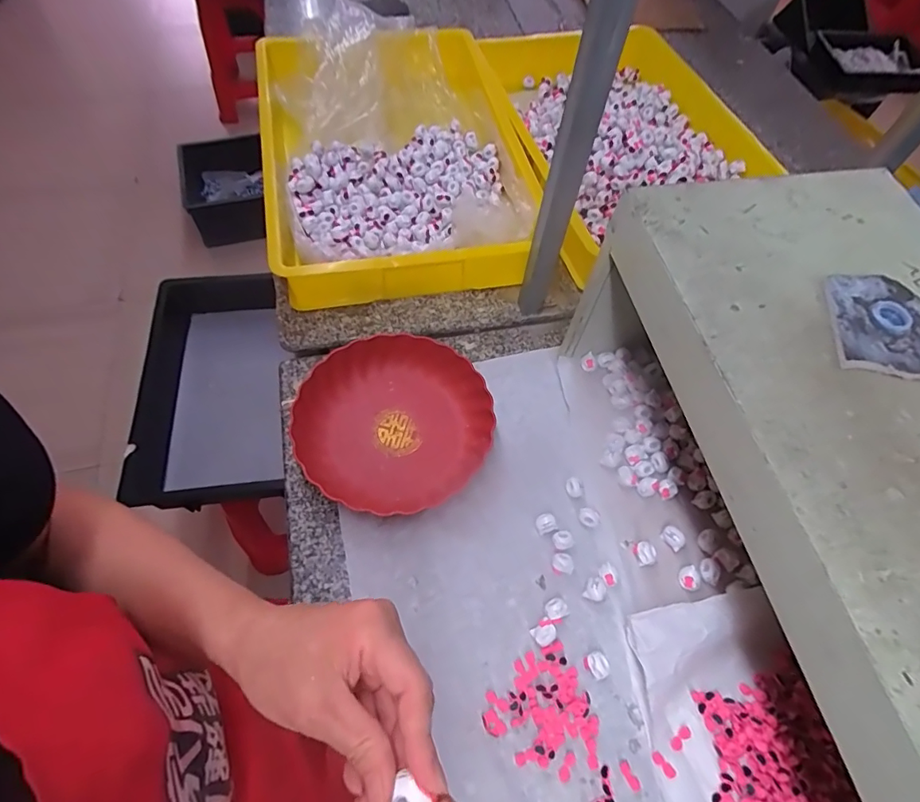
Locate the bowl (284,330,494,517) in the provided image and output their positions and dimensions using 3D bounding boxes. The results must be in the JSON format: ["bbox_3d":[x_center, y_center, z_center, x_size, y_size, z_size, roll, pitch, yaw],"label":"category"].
[{"bbox_3d":[-0.085,0.025,0.624,0.237,0.042,0.225,2,60,-3],"label":"bowl"}]

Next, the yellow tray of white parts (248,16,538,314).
[{"bbox_3d":[-0.121,-0.451,0.834,0.404,0.111,0.615,-9,62,-9],"label":"yellow tray of white parts"}]

